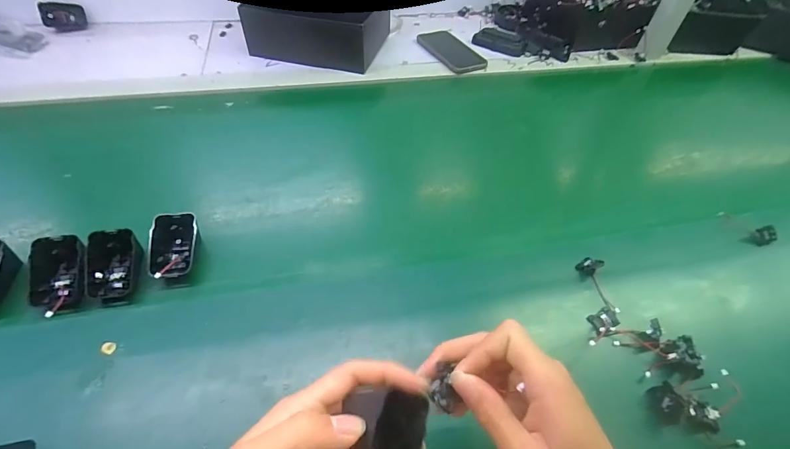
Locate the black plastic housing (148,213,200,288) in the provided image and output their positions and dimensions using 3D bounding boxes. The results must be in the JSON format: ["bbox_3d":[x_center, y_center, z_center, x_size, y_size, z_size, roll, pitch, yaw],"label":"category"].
[{"bbox_3d":[-0.234,0.028,0.410,0.047,0.038,0.077,-7,51,-10],"label":"black plastic housing"}]

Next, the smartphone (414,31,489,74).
[{"bbox_3d":[0.108,-0.345,0.756,0.086,0.008,0.169,-20,54,-19],"label":"smartphone"}]

